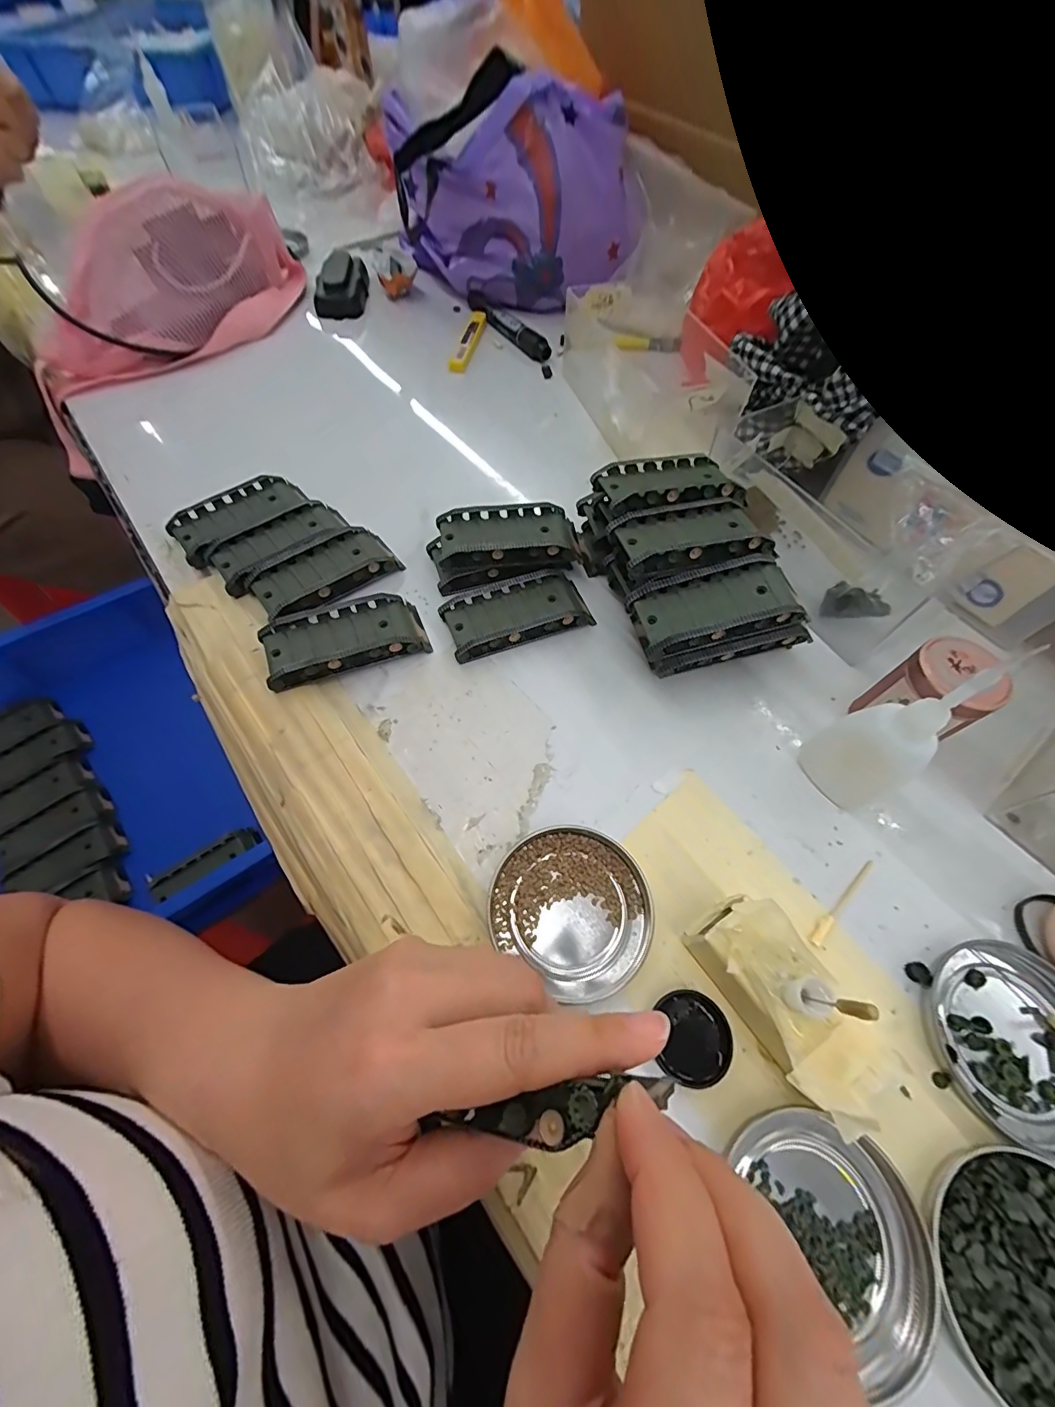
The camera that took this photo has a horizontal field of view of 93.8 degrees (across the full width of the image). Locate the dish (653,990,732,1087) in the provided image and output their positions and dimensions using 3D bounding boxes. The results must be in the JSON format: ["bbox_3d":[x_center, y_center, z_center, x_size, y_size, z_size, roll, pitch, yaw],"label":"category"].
[{"bbox_3d":[0.074,0.148,0.220,0.031,0.010,0.035,6,60,1],"label":"dish"}]

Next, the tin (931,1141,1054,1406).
[{"bbox_3d":[0.192,0.216,0.183,0.075,0.013,0.075,1,60,-2],"label":"tin"}]

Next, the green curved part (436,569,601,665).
[{"bbox_3d":[-0.007,-0.061,0.333,0.094,0.020,0.044,-18,63,-12],"label":"green curved part"}]

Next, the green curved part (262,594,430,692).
[{"bbox_3d":[-0.116,-0.043,0.314,0.095,0.023,0.045,-18,63,-13],"label":"green curved part"}]

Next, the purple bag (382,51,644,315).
[{"bbox_3d":[-0.011,-0.516,0.502,0.244,0.158,0.118,0,60,-3],"label":"purple bag"}]

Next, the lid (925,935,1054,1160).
[{"bbox_3d":[0.225,0.153,0.224,0.074,0.007,0.076,1,60,-2],"label":"lid"}]

